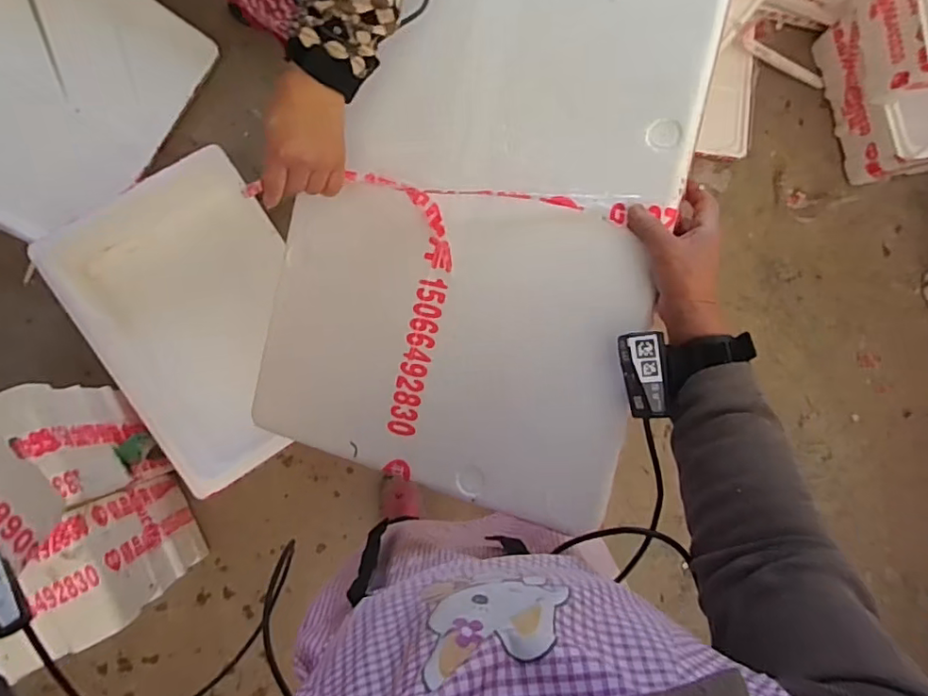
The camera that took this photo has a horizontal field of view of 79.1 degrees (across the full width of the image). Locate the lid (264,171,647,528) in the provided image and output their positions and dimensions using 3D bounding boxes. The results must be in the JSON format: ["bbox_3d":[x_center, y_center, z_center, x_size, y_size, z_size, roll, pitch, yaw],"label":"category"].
[{"bbox_3d":[-0.029,-0.014,0.573,0.391,0.020,0.291,13,94,18],"label":"lid"}]

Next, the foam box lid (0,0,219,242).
[{"bbox_3d":[-0.880,-0.533,1.225,0.387,0.041,0.594,33,93,-32],"label":"foam box lid"}]

